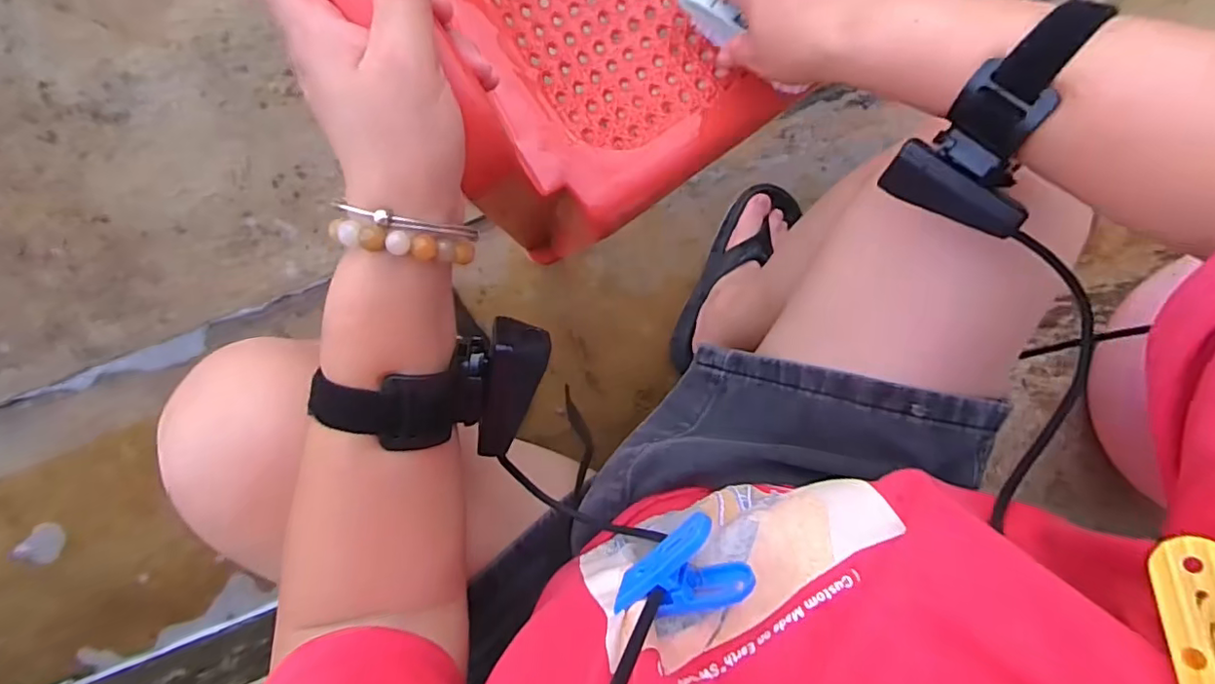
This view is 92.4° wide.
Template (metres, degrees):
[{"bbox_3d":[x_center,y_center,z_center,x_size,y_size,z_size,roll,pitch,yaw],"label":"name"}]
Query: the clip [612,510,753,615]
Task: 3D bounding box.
[{"bbox_3d":[0.029,0.093,0.224,0.031,0.018,0.048,43,92,-9],"label":"clip"}]

